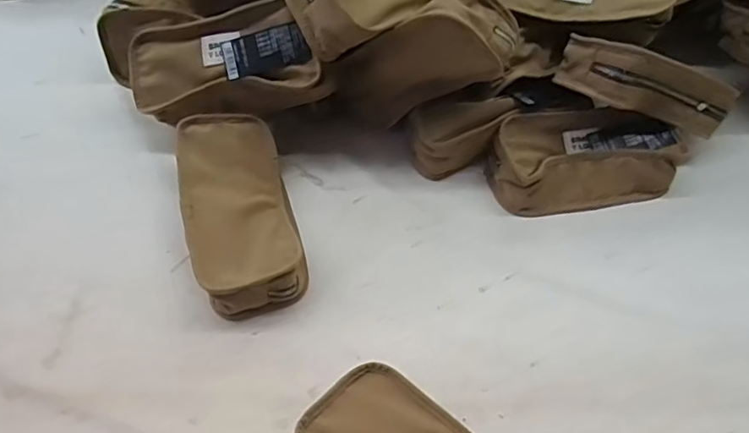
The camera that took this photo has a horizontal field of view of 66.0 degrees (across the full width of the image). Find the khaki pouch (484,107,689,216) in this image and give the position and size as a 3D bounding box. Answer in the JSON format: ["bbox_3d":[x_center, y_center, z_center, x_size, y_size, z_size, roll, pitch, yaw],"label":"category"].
[{"bbox_3d":[0.209,-0.059,0.580,0.180,0.051,0.087,-7,55,-9],"label":"khaki pouch"}]

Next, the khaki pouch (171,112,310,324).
[{"bbox_3d":[-0.119,-0.006,0.512,0.090,0.059,0.186,-11,56,-12],"label":"khaki pouch"}]

